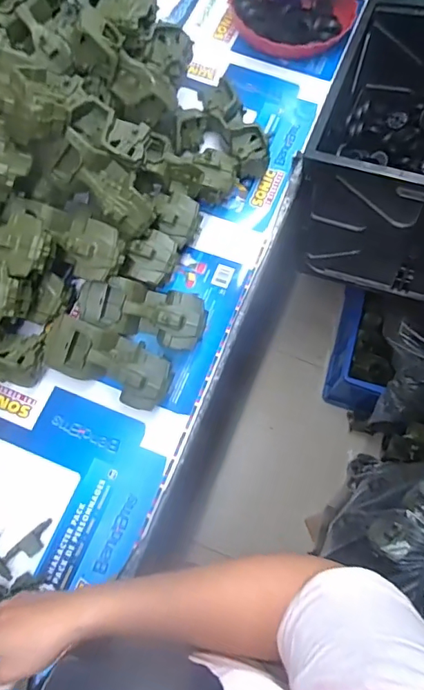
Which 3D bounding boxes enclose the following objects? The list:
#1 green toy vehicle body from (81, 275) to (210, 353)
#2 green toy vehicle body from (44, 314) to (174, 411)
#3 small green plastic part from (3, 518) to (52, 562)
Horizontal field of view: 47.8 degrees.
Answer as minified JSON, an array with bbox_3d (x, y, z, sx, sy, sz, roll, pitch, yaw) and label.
[{"bbox_3d":[-0.100,-0.045,0.685,0.183,0.073,0.082,17,70,4],"label":"green toy vehicle body"},{"bbox_3d":[-0.138,0.023,0.657,0.174,0.074,0.081,25,70,7],"label":"green toy vehicle body"},{"bbox_3d":[-0.226,0.250,0.601,0.065,0.004,0.026,-39,88,-23],"label":"small green plastic part"}]

